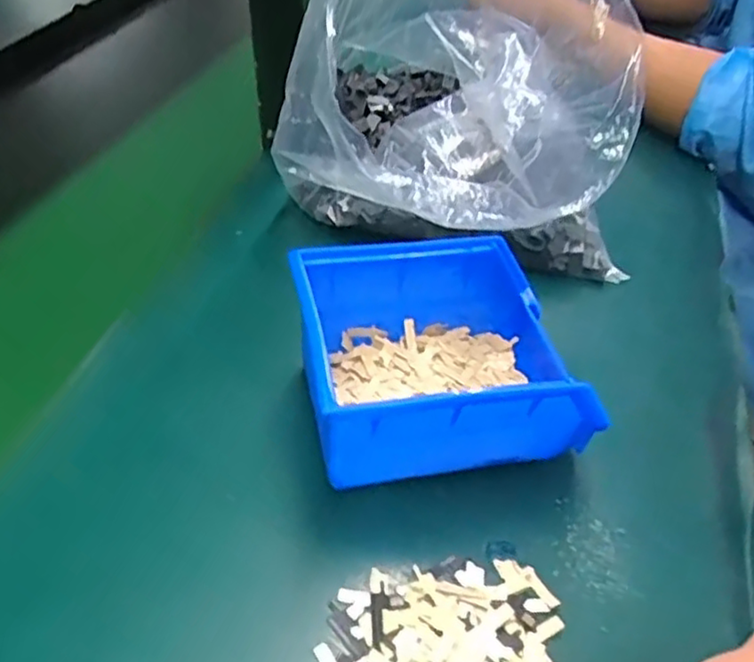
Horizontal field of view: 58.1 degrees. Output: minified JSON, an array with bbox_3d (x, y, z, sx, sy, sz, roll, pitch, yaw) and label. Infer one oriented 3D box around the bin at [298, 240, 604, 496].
[{"bbox_3d":[0.032,0.017,0.343,0.133,0.080,0.107,-7,44,-10],"label":"bin"}]

